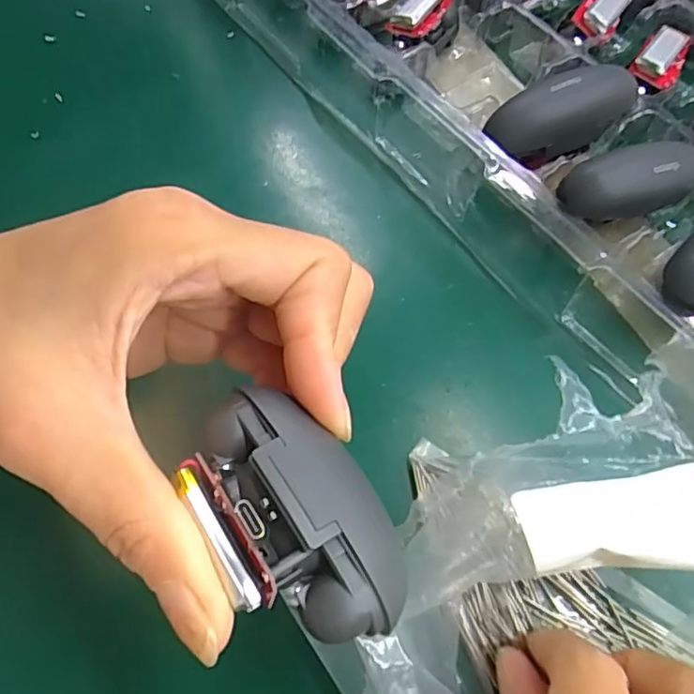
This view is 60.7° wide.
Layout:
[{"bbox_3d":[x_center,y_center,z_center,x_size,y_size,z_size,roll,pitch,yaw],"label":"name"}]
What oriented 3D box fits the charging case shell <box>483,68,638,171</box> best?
[{"bbox_3d":[0.090,-0.099,0.244,0.058,0.020,0.027,-28,66,-13],"label":"charging case shell"}]

